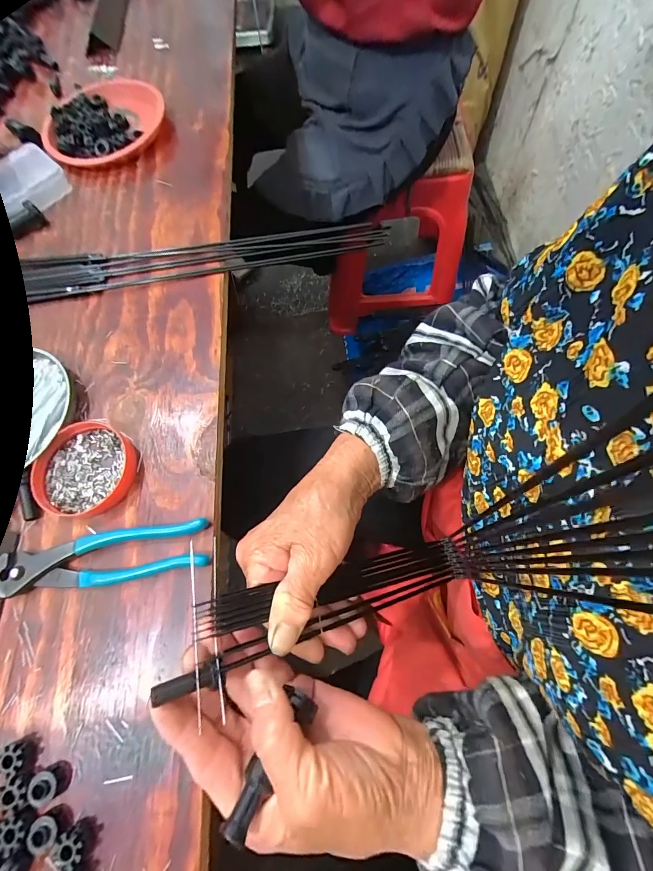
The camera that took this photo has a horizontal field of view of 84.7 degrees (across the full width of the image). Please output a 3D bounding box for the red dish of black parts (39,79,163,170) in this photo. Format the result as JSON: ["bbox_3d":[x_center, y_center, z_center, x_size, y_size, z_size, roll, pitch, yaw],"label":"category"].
[{"bbox_3d":[-0.289,-0.399,0.459,0.140,0.023,0.147,-1,70,2],"label":"red dish of black parts"}]

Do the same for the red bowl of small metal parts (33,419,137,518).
[{"bbox_3d":[-0.206,0.029,0.306,0.077,0.013,0.080,-1,71,4],"label":"red bowl of small metal parts"}]

